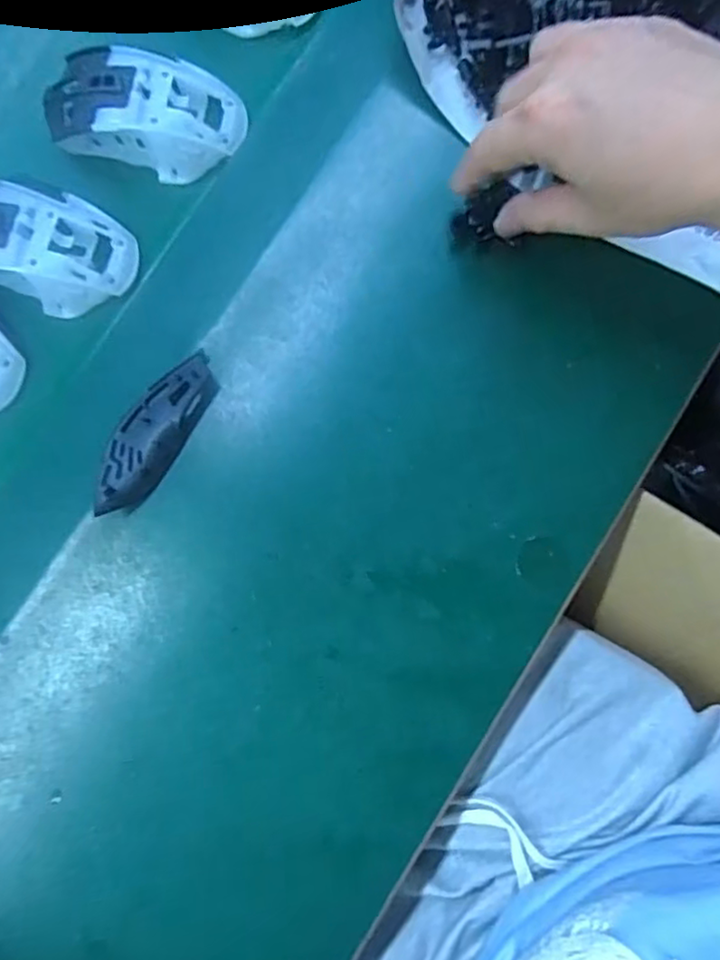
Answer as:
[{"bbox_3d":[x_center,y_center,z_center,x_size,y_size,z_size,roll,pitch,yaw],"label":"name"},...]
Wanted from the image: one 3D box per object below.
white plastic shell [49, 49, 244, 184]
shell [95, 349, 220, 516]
[{"bbox_3d":[-0.128,-0.219,0.374,0.112,0.031,0.061,10,83,4],"label":"white plastic shell"},{"bbox_3d":[-0.114,-0.027,0.352,0.039,0.019,0.097,34,85,6],"label":"shell"}]

